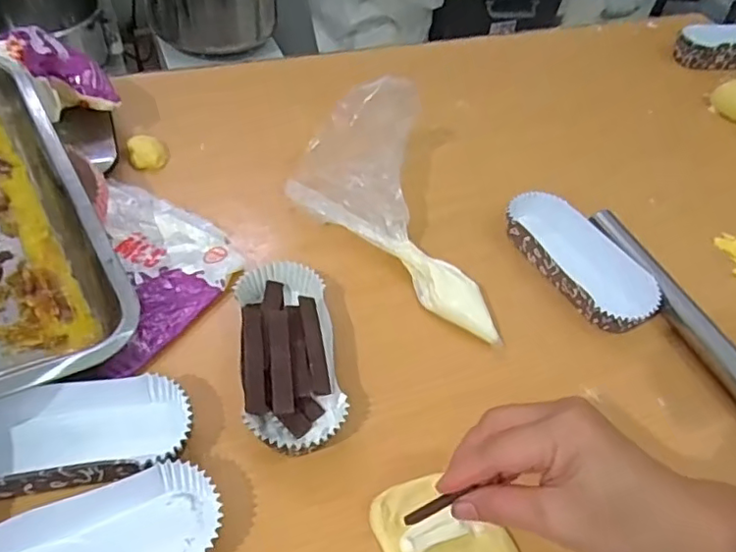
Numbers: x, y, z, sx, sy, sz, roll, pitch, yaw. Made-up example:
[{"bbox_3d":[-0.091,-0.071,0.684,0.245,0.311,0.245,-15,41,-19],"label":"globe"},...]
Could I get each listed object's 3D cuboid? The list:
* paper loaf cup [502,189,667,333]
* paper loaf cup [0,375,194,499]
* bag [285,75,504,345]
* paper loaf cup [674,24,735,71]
[{"bbox_3d":[0.177,-0.014,0.488,0.060,0.033,0.137,-21,54,-22],"label":"paper loaf cup"},{"bbox_3d":[-0.184,0.094,0.355,0.146,0.025,0.068,-7,50,-12],"label":"paper loaf cup"},{"bbox_3d":[0.025,-0.045,0.479,0.122,0.073,0.239,-19,69,-21],"label":"bag"},{"bbox_3d":[0.472,-0.296,0.759,0.138,0.046,0.055,6,48,0],"label":"paper loaf cup"}]

